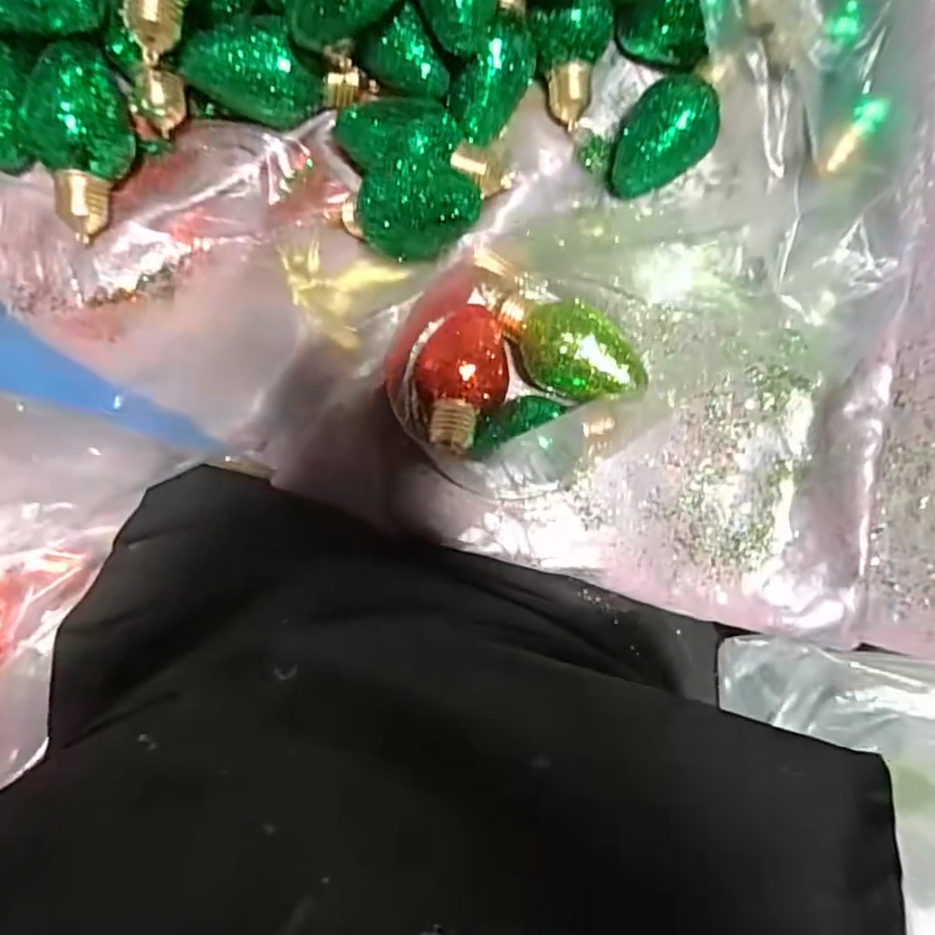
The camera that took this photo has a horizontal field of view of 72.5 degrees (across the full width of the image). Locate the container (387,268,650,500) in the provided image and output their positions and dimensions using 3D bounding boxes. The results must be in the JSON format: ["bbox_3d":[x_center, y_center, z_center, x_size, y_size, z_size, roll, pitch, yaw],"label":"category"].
[{"bbox_3d":[0.033,-0.061,0.366,0.130,0.053,0.153,37,82,-3],"label":"container"}]

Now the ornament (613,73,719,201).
[{"bbox_3d":[0.118,-0.198,0.390,0.053,0.041,0.071,37,82,-3],"label":"ornament"}]

